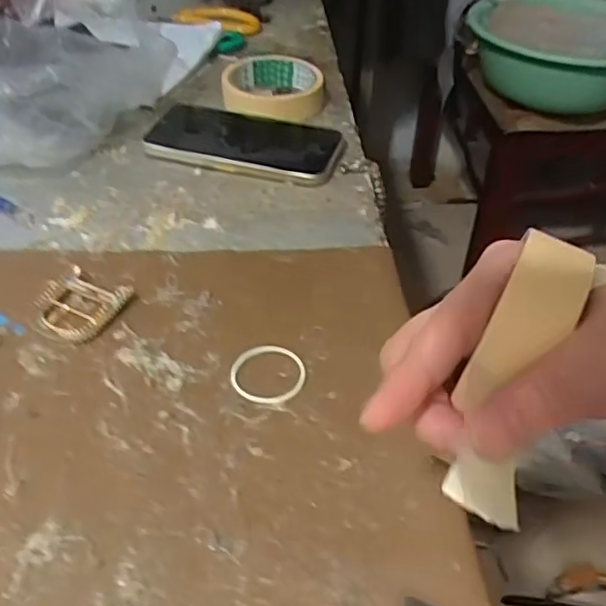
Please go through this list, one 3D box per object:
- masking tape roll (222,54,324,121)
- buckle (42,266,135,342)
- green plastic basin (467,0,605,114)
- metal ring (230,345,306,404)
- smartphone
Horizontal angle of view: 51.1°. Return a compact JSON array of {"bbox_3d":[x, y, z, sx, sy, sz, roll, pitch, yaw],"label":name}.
[{"bbox_3d":[-0.027,-0.196,0.582,0.090,0.027,0.111,3,43,2],"label":"masking tape roll"},{"bbox_3d":[-0.136,0.000,0.385,0.050,0.008,0.047,19,45,18],"label":"buckle"},{"bbox_3d":[0.426,-0.417,1.066,0.285,0.126,0.285,1,43,-1],"label":"green plastic basin"},{"bbox_3d":[-0.019,0.038,0.351,0.041,0.004,0.039,1,43,-1],"label":"metal ring"},{"bbox_3d":[-0.048,-0.131,0.524,0.153,0.015,0.079,14,44,13],"label":"smartphone"}]

